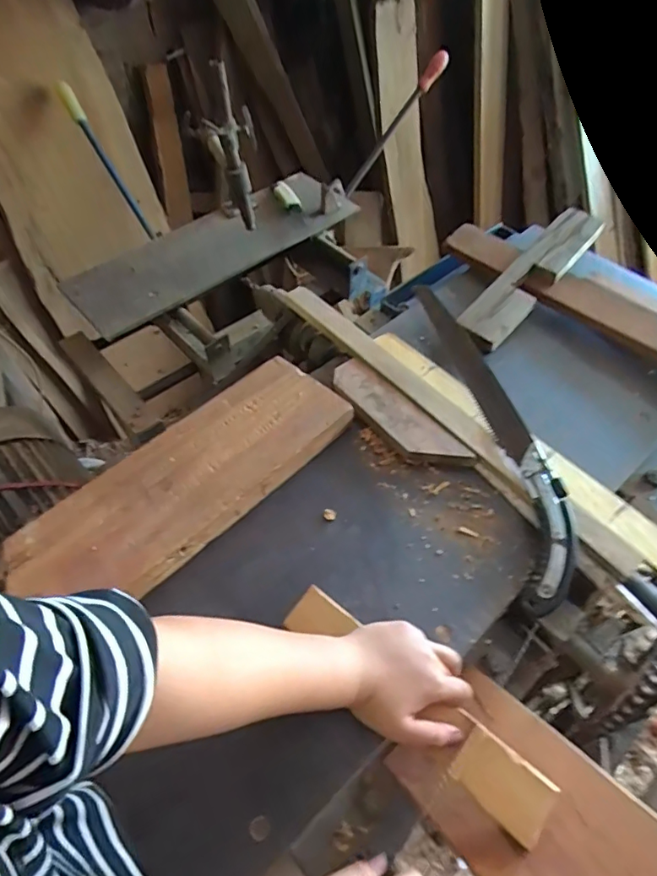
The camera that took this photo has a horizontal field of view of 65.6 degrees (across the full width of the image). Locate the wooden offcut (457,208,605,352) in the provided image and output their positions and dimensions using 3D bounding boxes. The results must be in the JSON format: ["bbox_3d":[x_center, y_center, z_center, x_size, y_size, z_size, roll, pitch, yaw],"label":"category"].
[{"bbox_3d":[0.317,-0.256,0.797,0.074,0.022,0.302,40,76,19],"label":"wooden offcut"}]

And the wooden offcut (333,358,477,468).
[{"bbox_3d":[0.088,-0.028,0.672,0.064,0.025,0.214,-36,62,-22],"label":"wooden offcut"}]

